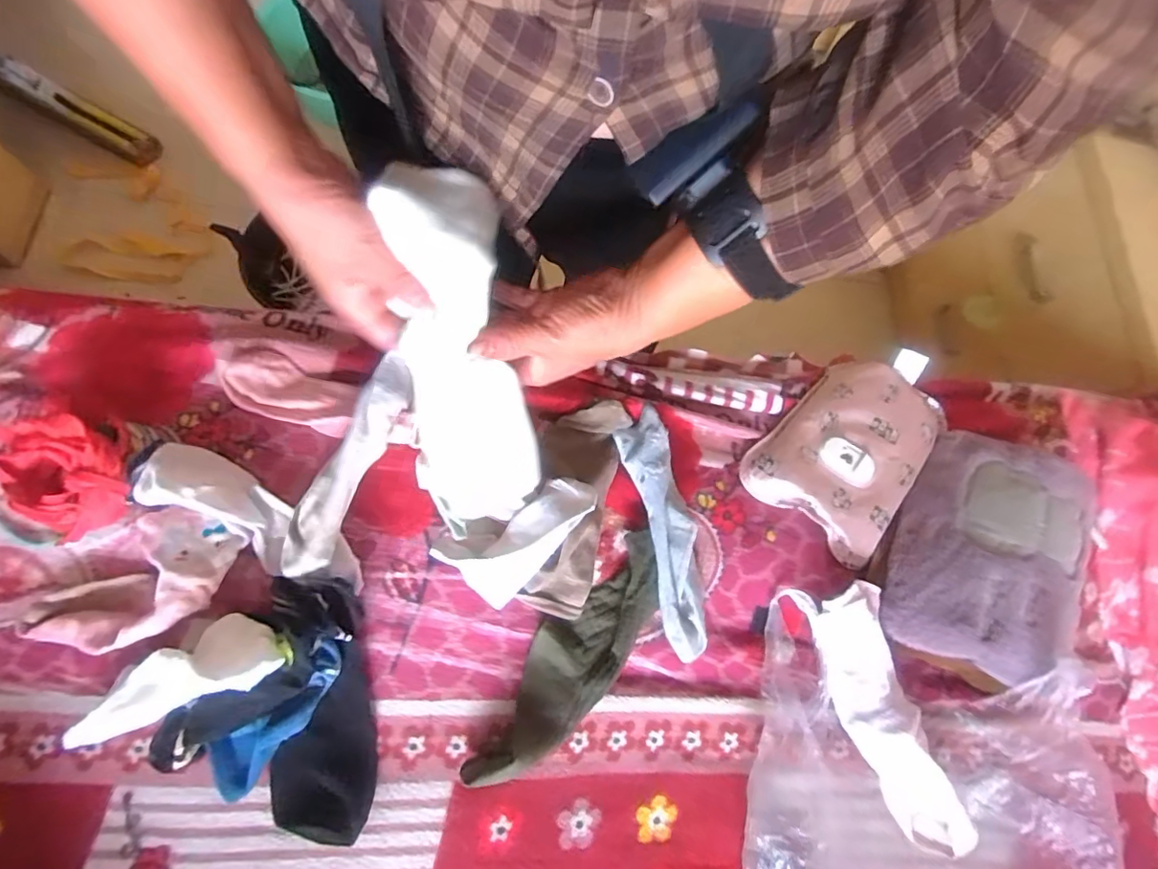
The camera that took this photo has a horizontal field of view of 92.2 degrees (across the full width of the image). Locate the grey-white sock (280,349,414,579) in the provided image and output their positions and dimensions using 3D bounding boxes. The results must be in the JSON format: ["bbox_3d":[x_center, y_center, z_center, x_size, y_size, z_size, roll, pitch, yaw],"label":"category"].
[{"bbox_3d":[-0.197,0.021,0.478,0.041,0.029,0.200,21,69,5],"label":"grey-white sock"}]

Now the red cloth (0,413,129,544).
[{"bbox_3d":[-0.419,0.037,0.458,0.087,0.057,0.092,-3,69,-4],"label":"red cloth"}]

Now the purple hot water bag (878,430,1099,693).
[{"bbox_3d":[0.412,0.114,0.550,0.156,0.033,0.243,31,71,9],"label":"purple hot water bag"}]

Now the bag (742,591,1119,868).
[{"bbox_3d":[0.295,0.333,0.504,0.278,0.121,0.311,13,69,2],"label":"bag"}]

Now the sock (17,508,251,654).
[{"bbox_3d":[-0.354,0.120,0.453,0.103,0.036,0.159,38,72,11],"label":"sock"}]

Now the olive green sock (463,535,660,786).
[{"bbox_3d":[0.002,0.195,0.507,0.080,0.044,0.268,33,71,9],"label":"olive green sock"}]

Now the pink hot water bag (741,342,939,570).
[{"bbox_3d":[0.305,0.006,0.620,0.153,0.035,0.240,37,72,11],"label":"pink hot water bag"}]

